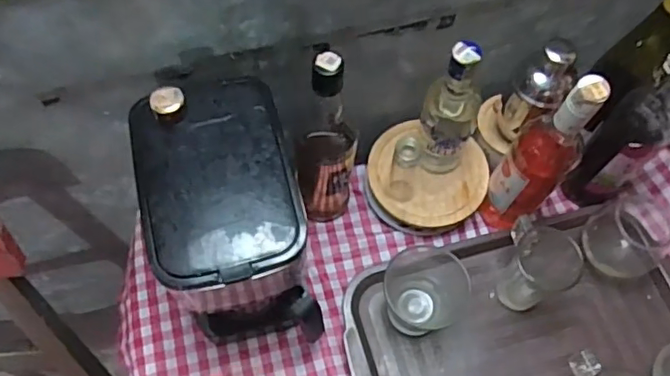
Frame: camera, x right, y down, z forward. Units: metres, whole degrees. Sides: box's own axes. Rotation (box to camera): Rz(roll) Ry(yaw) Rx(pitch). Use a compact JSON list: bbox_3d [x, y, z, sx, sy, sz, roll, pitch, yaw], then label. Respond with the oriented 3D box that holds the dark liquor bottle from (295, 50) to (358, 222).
[{"bbox_3d":[-0.009,-0.049,0.638,0.068,0.282,0.061,2,63,-1],"label":"dark liquor bottle"}]

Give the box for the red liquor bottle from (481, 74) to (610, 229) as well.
[{"bbox_3d":[0.234,-0.033,0.639,0.065,0.273,0.063,1,63,-1],"label":"red liquor bottle"}]

